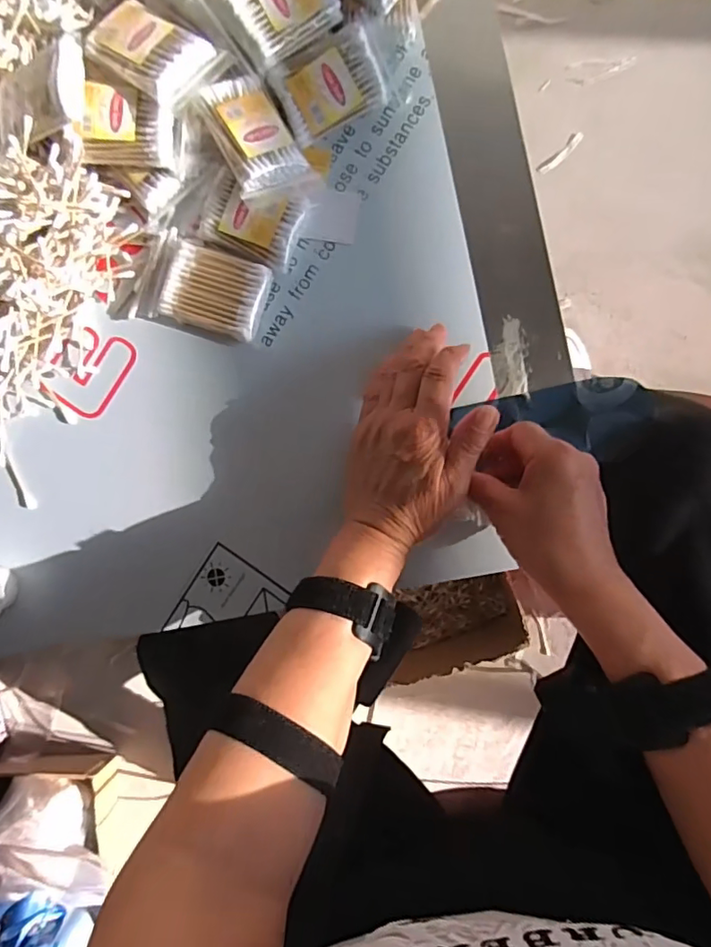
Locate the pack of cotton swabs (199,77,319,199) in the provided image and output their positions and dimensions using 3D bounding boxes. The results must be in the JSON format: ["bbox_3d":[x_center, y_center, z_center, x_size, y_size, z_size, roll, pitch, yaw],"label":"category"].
[{"bbox_3d":[-0.073,-0.246,0.401,0.055,0.016,0.082,-30,94,-22],"label":"pack of cotton swabs"}]

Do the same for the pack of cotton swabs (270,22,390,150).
[{"bbox_3d":[-0.017,-0.288,0.405,0.083,0.017,0.053,-27,116,3],"label":"pack of cotton swabs"}]

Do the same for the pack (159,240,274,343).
[{"bbox_3d":[-0.107,-0.138,0.417,0.076,0.016,0.058,18,90,7],"label":"pack"}]

